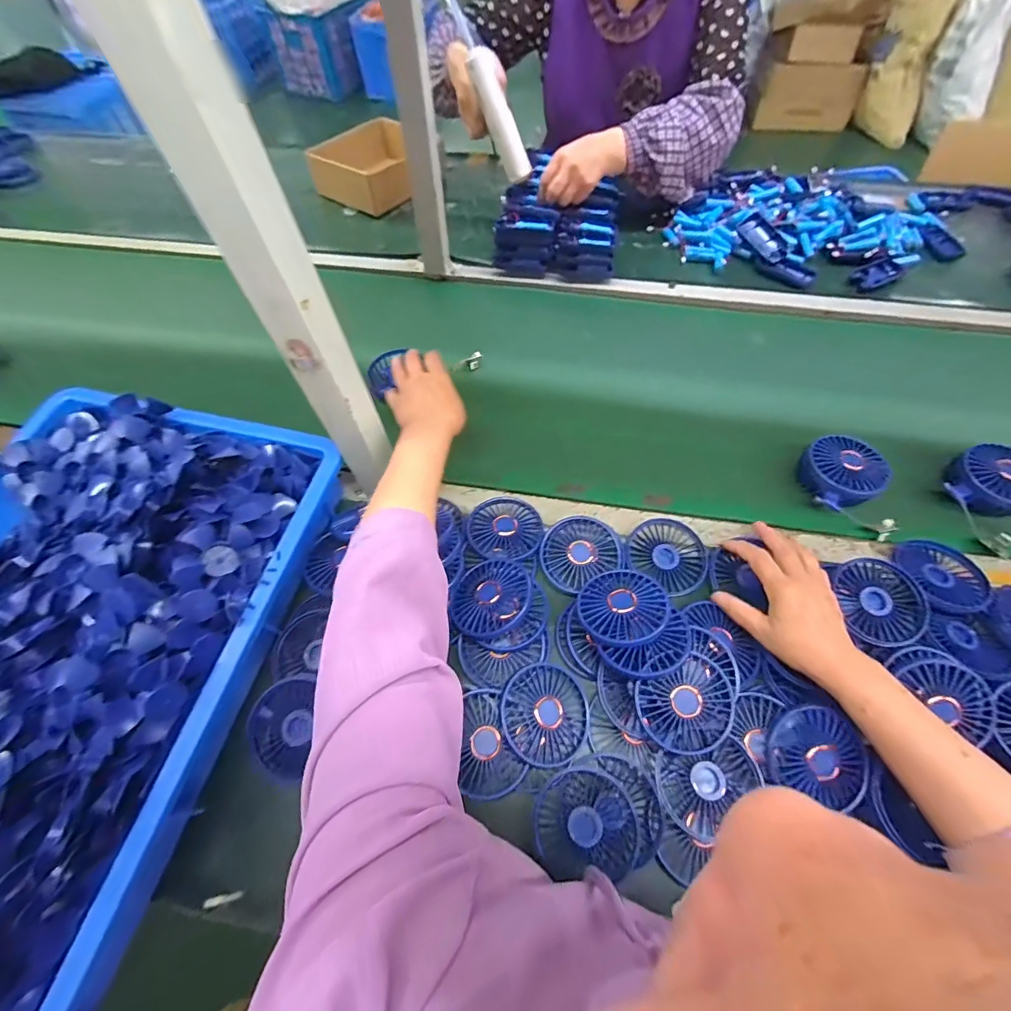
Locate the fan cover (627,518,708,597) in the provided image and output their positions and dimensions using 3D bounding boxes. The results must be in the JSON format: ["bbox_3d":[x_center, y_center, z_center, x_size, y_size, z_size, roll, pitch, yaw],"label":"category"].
[{"bbox_3d":[0.187,0.053,0.521,0.086,0.010,0.081,31,65,18],"label":"fan cover"}]

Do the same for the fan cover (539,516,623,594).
[{"bbox_3d":[0.083,0.051,0.514,0.086,0.022,0.077,-26,62,-13],"label":"fan cover"}]

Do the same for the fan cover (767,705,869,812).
[{"bbox_3d":[0.279,0.220,0.400,0.078,0.018,0.073,20,63,13],"label":"fan cover"}]

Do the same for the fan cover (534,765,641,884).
[{"bbox_3d":[0.071,0.278,0.399,0.086,0.013,0.080,-7,60,-2],"label":"fan cover"}]

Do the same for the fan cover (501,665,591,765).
[{"bbox_3d":[0.040,0.198,0.431,0.088,0.019,0.085,11,64,-22],"label":"fan cover"}]

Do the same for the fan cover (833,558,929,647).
[{"bbox_3d":[0.393,0.098,0.474,0.077,0.016,0.090,-5,60,-1],"label":"fan cover"}]

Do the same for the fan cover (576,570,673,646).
[{"bbox_3d":[0.117,0.098,0.452,0.086,0.014,0.083,-7,42,8],"label":"fan cover"}]

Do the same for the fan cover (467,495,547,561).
[{"bbox_3d":[0.000,0.025,0.534,0.085,0.018,0.082,0,60,2],"label":"fan cover"}]

